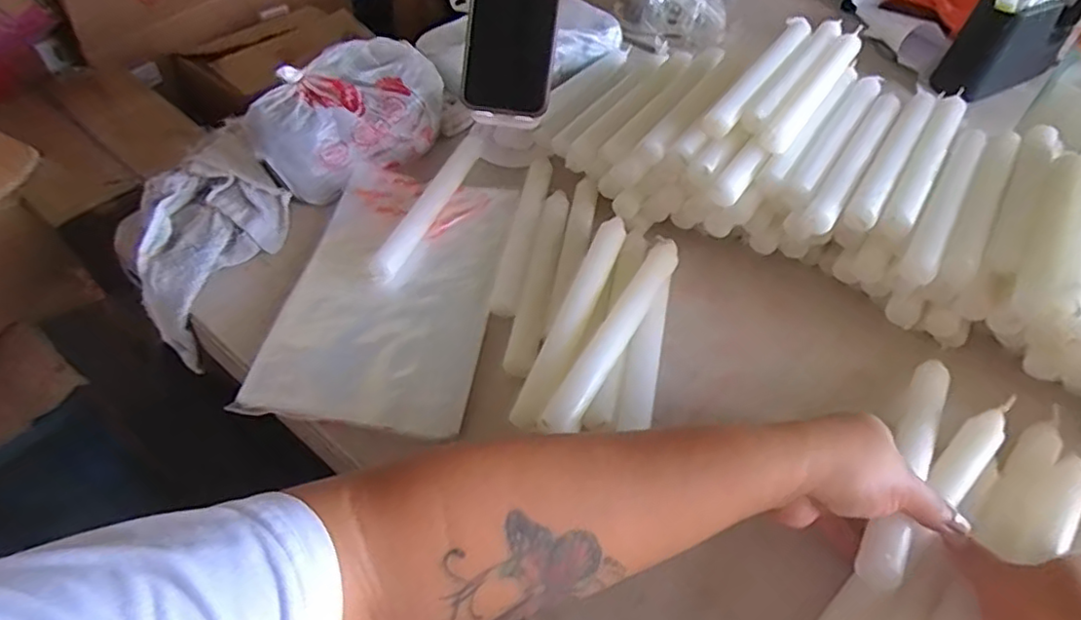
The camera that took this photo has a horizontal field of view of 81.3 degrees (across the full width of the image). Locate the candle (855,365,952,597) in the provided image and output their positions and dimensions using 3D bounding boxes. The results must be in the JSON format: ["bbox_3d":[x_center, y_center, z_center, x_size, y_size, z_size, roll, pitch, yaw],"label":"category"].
[{"bbox_3d":[0.229,0.089,0.390,0.022,0.016,0.199,31,46,20],"label":"candle"}]

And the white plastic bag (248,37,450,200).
[{"bbox_3d":[-0.180,-0.185,0.577,0.113,0.064,0.174,29,55,21],"label":"white plastic bag"}]

